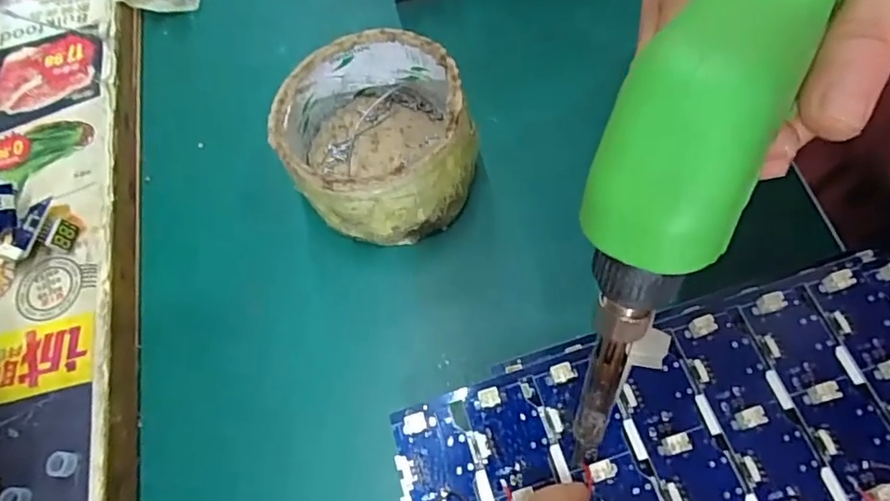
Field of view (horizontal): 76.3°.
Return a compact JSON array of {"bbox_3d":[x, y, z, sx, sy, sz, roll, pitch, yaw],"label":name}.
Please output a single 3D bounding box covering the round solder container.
[{"bbox_3d":[-0.031,-0.050,0.250,0.079,0.047,0.082,-2,66,5],"label":"round solder container"}]

